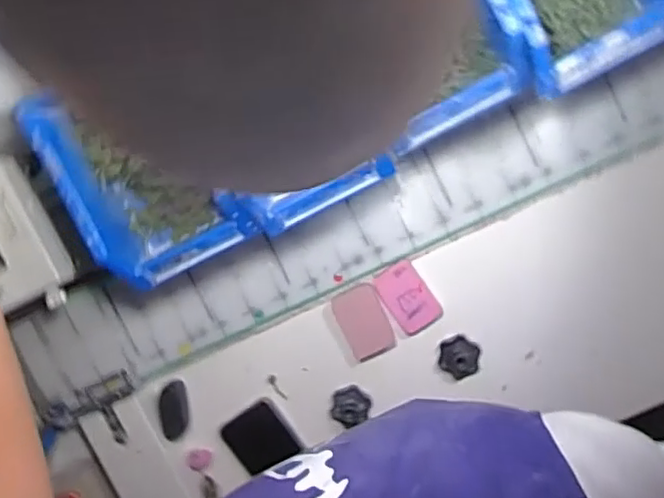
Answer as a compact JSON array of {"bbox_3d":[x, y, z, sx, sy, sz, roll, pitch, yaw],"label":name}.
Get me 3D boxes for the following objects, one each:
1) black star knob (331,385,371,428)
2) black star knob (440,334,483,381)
[{"bbox_3d":[0.021,0.172,0.684,0.041,0.024,0.042,8,98,4],"label":"black star knob"},{"bbox_3d":[0.136,0.116,0.663,0.041,0.022,0.044,6,98,4],"label":"black star knob"}]

